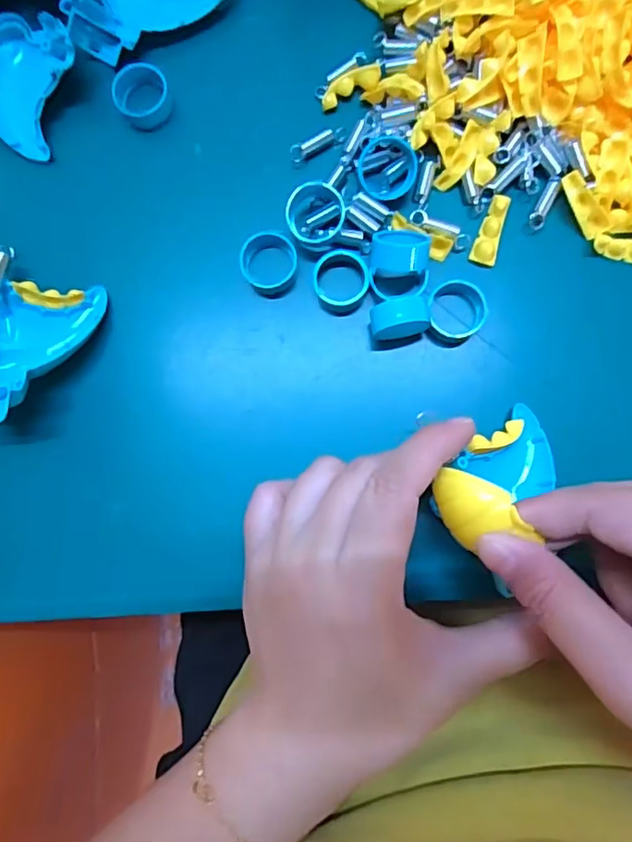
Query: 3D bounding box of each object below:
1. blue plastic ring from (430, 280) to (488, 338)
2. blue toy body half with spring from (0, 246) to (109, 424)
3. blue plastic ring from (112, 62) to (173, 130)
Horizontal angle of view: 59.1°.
[{"bbox_3d":[0.064,-0.049,0.246,0.027,0.011,0.026,0,85,3],"label":"blue plastic ring"},{"bbox_3d":[-0.134,-0.036,0.237,0.051,0.030,0.072,24,87,4],"label":"blue toy body half with spring"},{"bbox_3d":[-0.081,-0.153,0.263,0.025,0.012,0.027,0,85,3],"label":"blue plastic ring"}]

